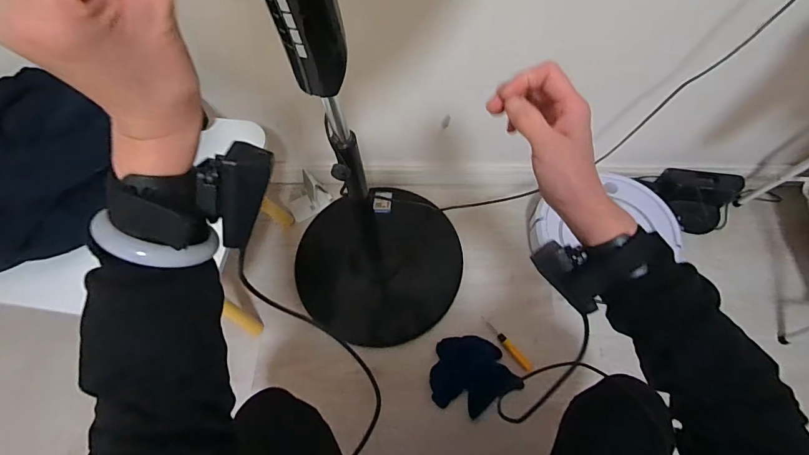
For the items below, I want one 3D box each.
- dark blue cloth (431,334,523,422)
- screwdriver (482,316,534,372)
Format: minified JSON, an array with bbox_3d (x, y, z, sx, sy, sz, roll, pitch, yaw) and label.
[{"bbox_3d":[0.126,0.291,0.823,0.157,0.010,0.148,-30,67,-11],"label":"dark blue cloth"},{"bbox_3d":[0.211,0.239,0.846,0.019,0.014,0.135,-36,68,-14],"label":"screwdriver"}]

